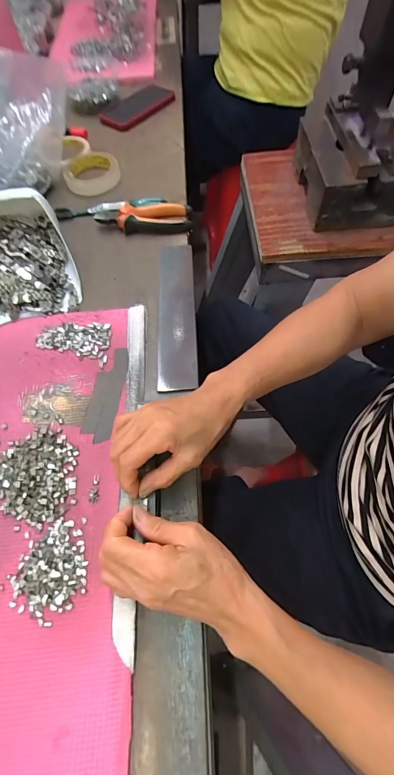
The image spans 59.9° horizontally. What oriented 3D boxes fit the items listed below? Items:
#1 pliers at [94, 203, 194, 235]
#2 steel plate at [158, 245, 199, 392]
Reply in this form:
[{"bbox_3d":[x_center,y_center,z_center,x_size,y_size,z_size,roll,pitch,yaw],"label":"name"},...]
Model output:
[{"bbox_3d":[-0.083,-0.271,0.549,0.149,0.026,0.059,1,63,2],"label":"pliers"},{"bbox_3d":[-0.028,-0.107,0.468,0.050,0.006,0.247,-5,61,5],"label":"steel plate"}]

